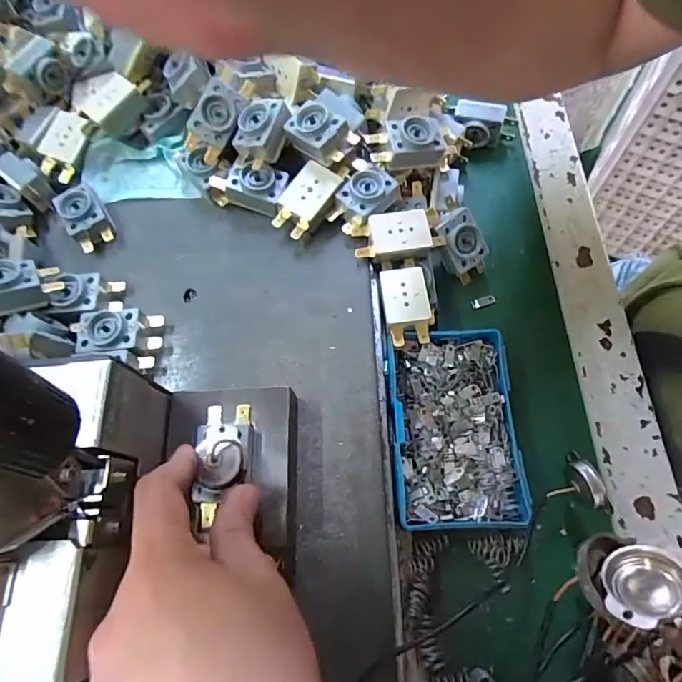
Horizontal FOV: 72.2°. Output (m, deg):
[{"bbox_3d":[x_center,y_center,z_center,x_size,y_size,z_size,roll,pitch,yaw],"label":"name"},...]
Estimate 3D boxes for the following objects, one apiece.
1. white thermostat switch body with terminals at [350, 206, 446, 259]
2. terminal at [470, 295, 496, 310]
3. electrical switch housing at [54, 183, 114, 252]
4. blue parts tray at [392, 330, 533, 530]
[{"bbox_3d":[0.038,-0.069,0.303,0.057,0.014,0.029,-14,67,-1],"label":"white thermostat switch body with terminals"},{"bbox_3d":[0.099,-0.027,0.327,0.017,0.004,0.007,-17,67,3],"label":"terminal"},{"bbox_3d":[-0.178,-0.086,0.326,0.028,0.018,0.044,-32,69,-9],"label":"electrical switch housing"},{"bbox_3d":[0.067,0.050,0.278,0.068,0.021,0.113,-1,66,-3],"label":"blue parts tray"}]

